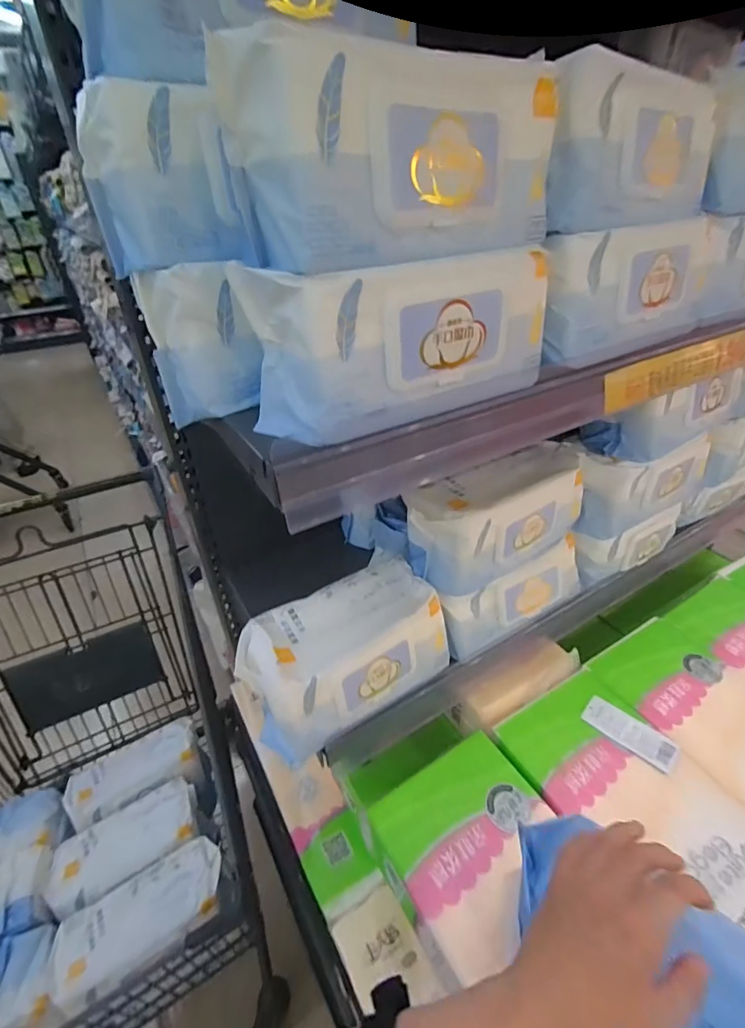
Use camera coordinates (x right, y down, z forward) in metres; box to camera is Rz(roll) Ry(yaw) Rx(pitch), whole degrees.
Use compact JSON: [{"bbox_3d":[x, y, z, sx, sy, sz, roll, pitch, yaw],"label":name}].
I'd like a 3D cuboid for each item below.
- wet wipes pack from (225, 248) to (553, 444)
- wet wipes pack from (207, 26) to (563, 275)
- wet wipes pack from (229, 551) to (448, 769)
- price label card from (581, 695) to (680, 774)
[{"bbox_3d":[0.026,-0.122,0.320,0.206,0.094,0.056,-19,38,-22],"label":"wet wipes pack"},{"bbox_3d":[0.023,-0.207,0.273,0.202,0.092,0.050,-22,40,-25],"label":"wet wipes pack"},{"bbox_3d":[-0.031,0.143,0.495,0.207,0.088,0.117,-23,40,-26],"label":"wet wipes pack"},{"bbox_3d":[0.287,0.244,0.522,0.092,0.005,0.041,28,45,36],"label":"price label card"}]

